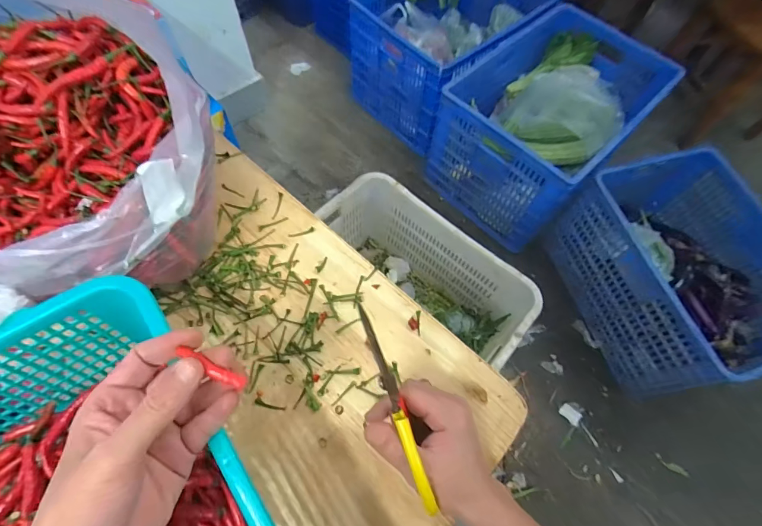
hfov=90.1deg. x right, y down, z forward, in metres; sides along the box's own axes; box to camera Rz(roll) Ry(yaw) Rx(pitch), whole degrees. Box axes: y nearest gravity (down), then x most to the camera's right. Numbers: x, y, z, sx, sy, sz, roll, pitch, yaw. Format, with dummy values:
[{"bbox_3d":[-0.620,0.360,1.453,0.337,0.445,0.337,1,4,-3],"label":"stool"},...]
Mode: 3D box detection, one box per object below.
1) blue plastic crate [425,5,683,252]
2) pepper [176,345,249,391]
[{"bbox_3d":[0.572,-0.492,1.338,0.487,0.410,0.702,42,69,16],"label":"blue plastic crate"},{"bbox_3d":[-0.109,0.068,0.245,0.048,0.009,0.010,28,66,6],"label":"pepper"}]

